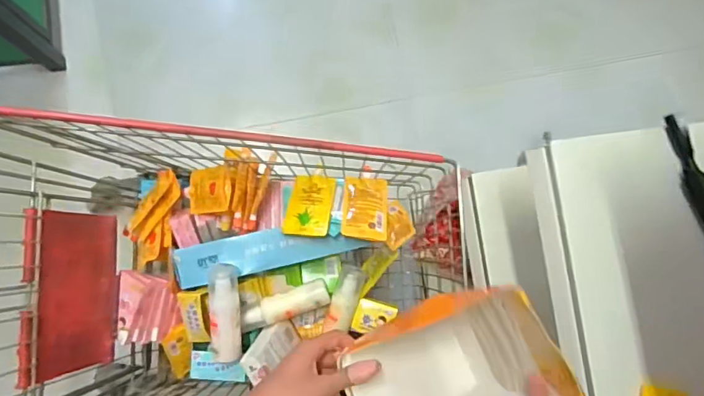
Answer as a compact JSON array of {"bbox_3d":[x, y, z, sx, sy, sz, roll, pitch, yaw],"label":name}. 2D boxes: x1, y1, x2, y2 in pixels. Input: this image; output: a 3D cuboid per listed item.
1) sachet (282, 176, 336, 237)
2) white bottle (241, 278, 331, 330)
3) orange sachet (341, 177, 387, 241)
[{"bbox_3d":[-0.067,0.012,0.792,0.069,0.014,0.105,10,63,3],"label":"sachet"},{"bbox_3d":[-0.111,0.179,0.820,0.149,0.035,0.044,-19,87,-7],"label":"white bottle"},{"bbox_3d":[0.022,0.014,0.797,0.071,0.012,0.106,7,60,-6],"label":"orange sachet"}]

